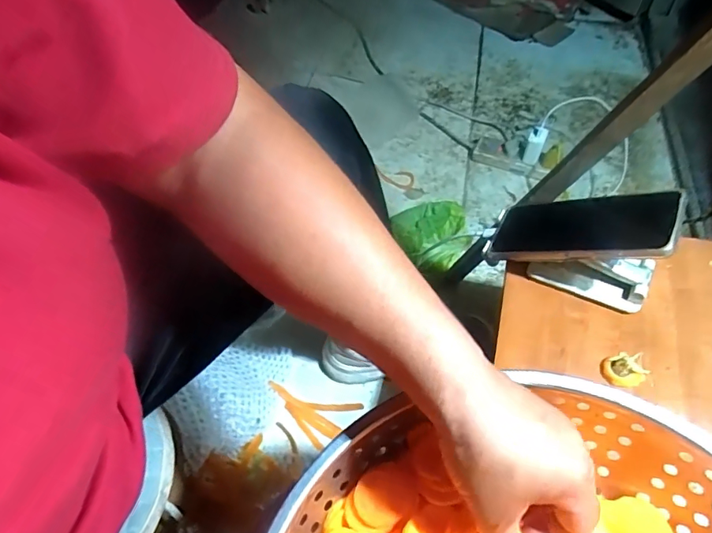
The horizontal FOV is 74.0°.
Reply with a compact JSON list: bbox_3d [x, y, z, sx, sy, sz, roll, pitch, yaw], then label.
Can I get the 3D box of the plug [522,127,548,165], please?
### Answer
[{"bbox_3d":[0.343,-0.232,0.909,0.030,0.071,0.024,21,37,17],"label":"plug"}]

